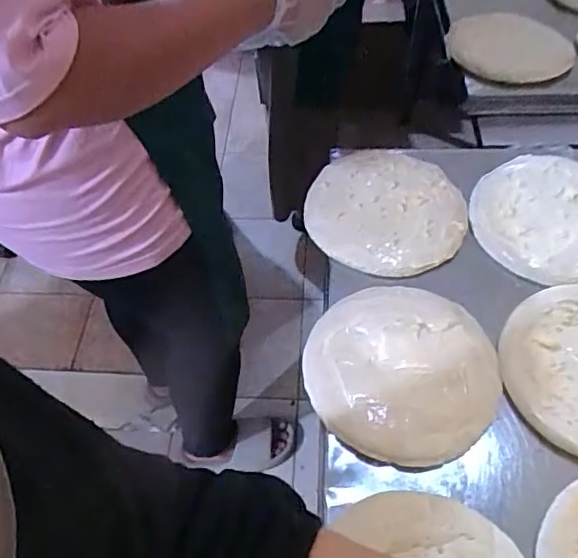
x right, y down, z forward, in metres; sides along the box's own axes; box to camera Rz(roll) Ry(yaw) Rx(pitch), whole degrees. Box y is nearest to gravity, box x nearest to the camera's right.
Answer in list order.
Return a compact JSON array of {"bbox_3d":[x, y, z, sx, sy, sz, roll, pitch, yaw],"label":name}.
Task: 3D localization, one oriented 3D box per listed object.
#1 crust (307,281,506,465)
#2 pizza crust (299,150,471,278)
[{"bbox_3d":[0.122,0.091,0.605,0.196,0.022,0.187,-1,55,2],"label":"crust"},{"bbox_3d":[0.122,-0.094,0.735,0.191,0.026,0.197,4,56,6],"label":"pizza crust"}]

